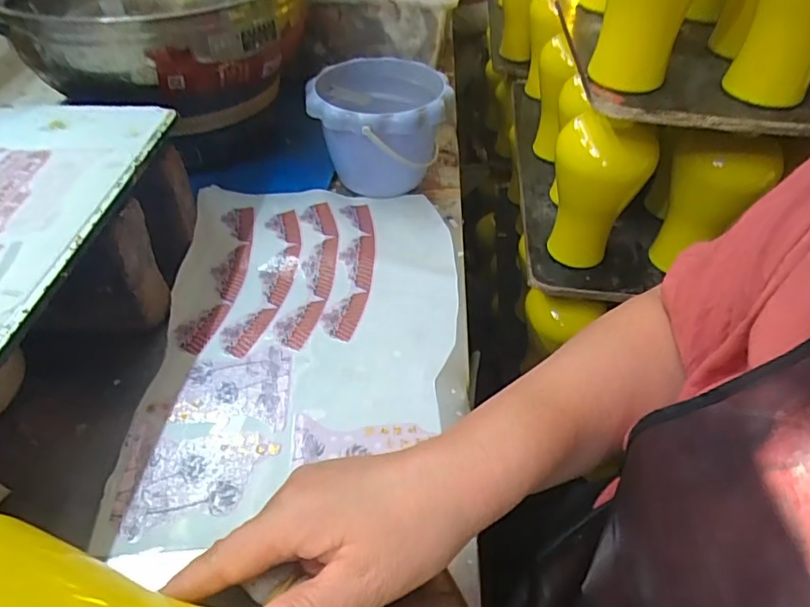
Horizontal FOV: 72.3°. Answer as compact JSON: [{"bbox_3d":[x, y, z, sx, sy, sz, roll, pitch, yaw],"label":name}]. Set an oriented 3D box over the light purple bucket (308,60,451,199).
[{"bbox_3d":[-0.032,-0.193,0.635,0.146,0.116,0.149,1,45,-1],"label":"light purple bucket"}]

